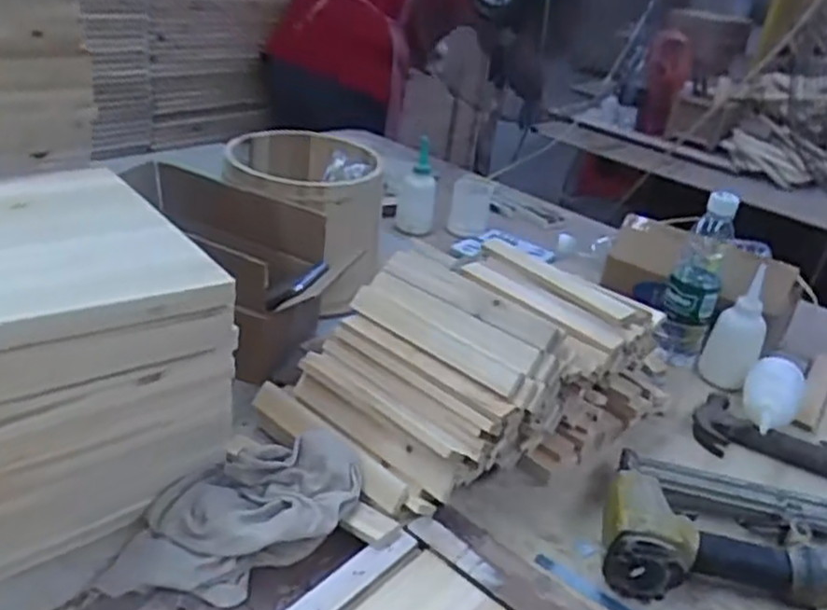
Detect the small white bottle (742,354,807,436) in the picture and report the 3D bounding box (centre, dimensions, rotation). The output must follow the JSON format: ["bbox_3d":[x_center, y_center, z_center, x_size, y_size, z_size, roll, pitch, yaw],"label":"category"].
[{"bbox_3d":[0.408,0.108,0.855,0.062,0.050,0.140,20,31,24],"label":"small white bottle"}]

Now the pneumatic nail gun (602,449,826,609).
[{"bbox_3d":[0.297,0.198,0.663,0.252,0.052,0.155,9,28,5],"label":"pneumatic nail gun"}]

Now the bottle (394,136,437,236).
[{"bbox_3d":[0.003,-0.184,1.227,0.069,0.142,0.067,6,28,-1],"label":"bottle"}]

